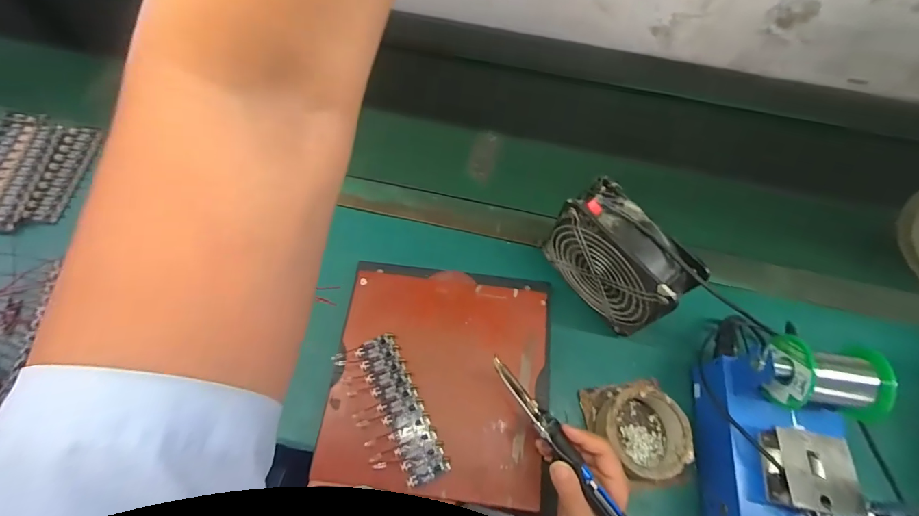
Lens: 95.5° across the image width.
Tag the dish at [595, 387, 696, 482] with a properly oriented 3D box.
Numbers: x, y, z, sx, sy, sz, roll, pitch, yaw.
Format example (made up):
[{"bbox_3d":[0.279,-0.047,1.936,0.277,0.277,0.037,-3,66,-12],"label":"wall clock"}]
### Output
[{"bbox_3d":[0.199,0.193,0.455,0.087,0.053,0.087,1,62,-2],"label":"dish"}]

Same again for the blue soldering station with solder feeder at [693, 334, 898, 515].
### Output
[{"bbox_3d":[0.318,0.185,0.409,0.120,0.138,0.197,8,62,1],"label":"blue soldering station with solder feeder"}]

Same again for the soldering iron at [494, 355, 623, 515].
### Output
[{"bbox_3d":[0.095,0.175,0.386,0.020,0.022,0.194,-33,75,-19],"label":"soldering iron"}]

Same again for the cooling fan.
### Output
[{"bbox_3d":[0.171,0.006,0.475,0.053,0.145,0.152,-36,69,-20],"label":"cooling fan"}]

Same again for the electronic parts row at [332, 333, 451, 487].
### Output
[{"bbox_3d":[-0.074,0.160,0.440,0.070,0.008,0.154,-22,65,-14],"label":"electronic parts row"}]

